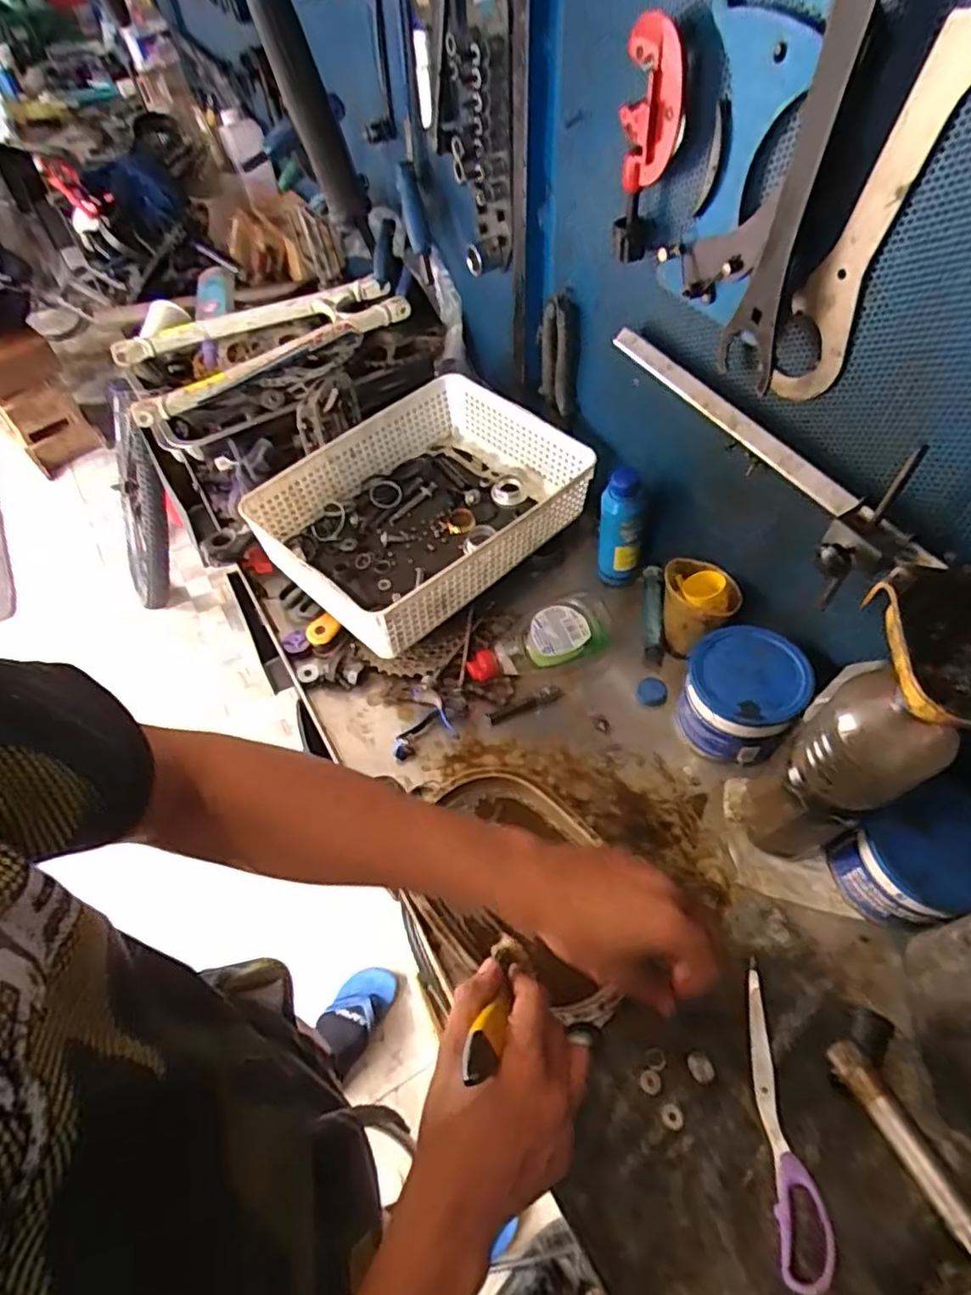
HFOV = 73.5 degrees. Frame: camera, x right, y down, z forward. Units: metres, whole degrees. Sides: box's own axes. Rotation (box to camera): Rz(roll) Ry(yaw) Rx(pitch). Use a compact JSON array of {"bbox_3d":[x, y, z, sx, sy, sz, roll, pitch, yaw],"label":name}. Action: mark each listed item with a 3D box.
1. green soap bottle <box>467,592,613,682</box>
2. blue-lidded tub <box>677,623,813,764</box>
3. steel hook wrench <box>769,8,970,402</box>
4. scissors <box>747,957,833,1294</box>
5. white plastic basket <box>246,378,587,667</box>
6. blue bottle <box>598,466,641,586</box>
[{"bbox_3d":[0.059,-0.010,0.709,0.168,0.045,0.064,-15,55,-7],"label":"green soap bottle"},{"bbox_3d":[0.238,0.047,0.614,0.097,0.110,0.100,-2,55,2],"label":"blue-lidded tub"},{"bbox_3d":[0.238,-0.263,0.383,0.009,0.269,0.069,-32,59,-18],"label":"steel hook wrench"},{"bbox_3d":[0.215,0.336,0.471,0.032,0.017,0.191,2,55,4],"label":"scissors"},{"bbox_3d":[-0.070,-0.154,0.761,0.250,0.111,0.325,38,65,25],"label":"white plastic basket"},{"bbox_3d":[0.149,-0.129,0.718,0.049,0.140,0.035,8,56,9],"label":"blue bottle"}]

